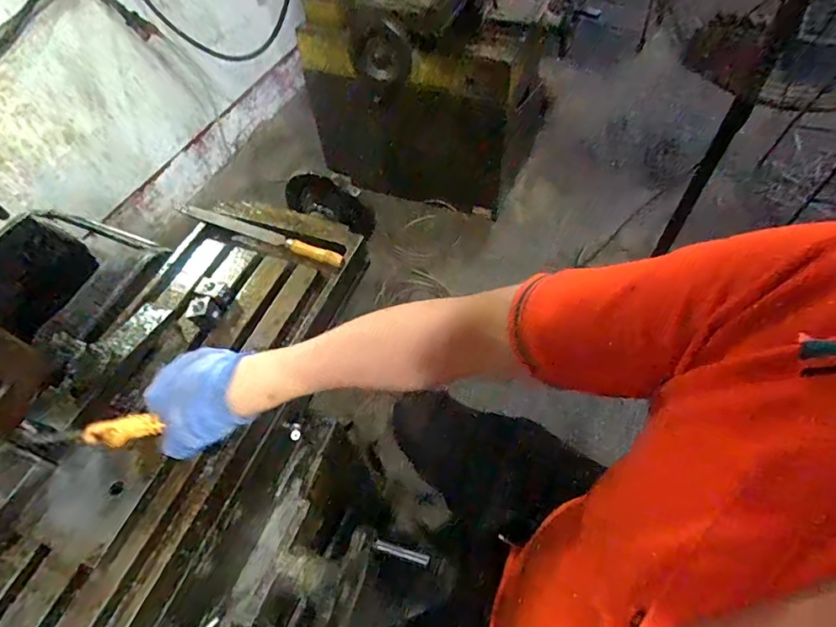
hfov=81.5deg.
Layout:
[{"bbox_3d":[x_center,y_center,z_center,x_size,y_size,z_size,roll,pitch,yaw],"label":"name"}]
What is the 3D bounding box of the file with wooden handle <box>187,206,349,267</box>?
[{"bbox_3d":[-0.213,-0.109,0.663,0.264,0.021,0.021,21,59,18],"label":"file with wooden handle"}]

